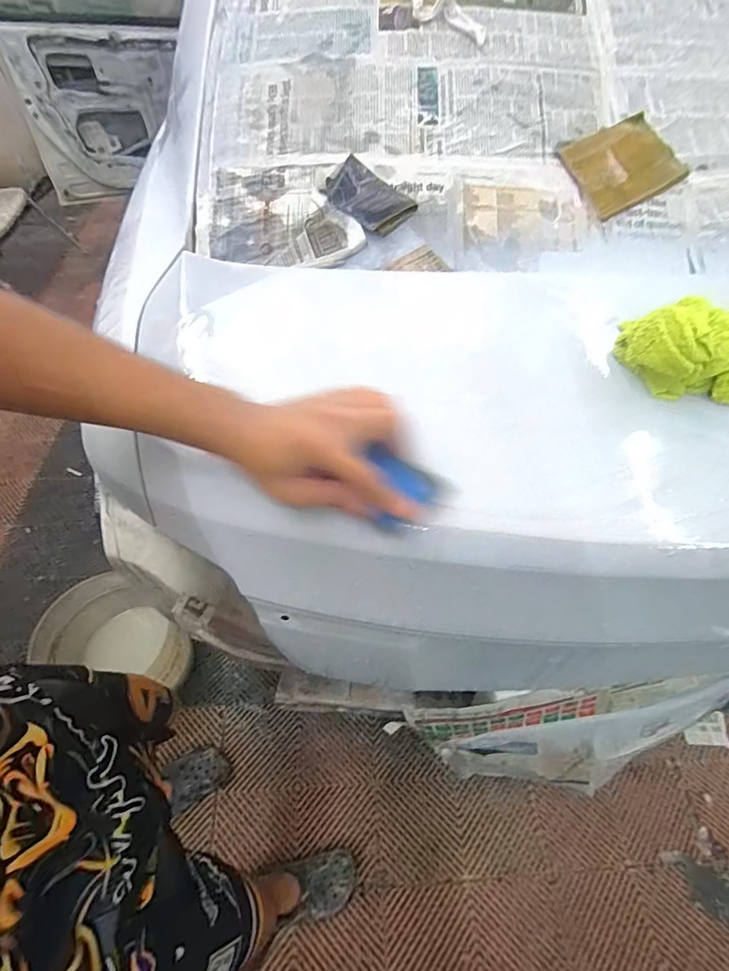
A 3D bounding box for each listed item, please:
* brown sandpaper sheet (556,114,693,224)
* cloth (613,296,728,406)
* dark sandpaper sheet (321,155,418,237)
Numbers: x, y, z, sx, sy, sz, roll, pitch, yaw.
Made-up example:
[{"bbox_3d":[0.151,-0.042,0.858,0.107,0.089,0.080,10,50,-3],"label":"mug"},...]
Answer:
[{"bbox_3d":[0.334,-0.415,0.568,0.137,0.004,0.112,-28,83,-6],"label":"brown sandpaper sheet"},{"bbox_3d":[0.320,-0.138,0.424,0.135,0.071,0.105,9,57,7],"label":"cloth"},{"bbox_3d":[0.004,-0.359,0.545,0.106,0.012,0.070,43,77,6],"label":"dark sandpaper sheet"}]

